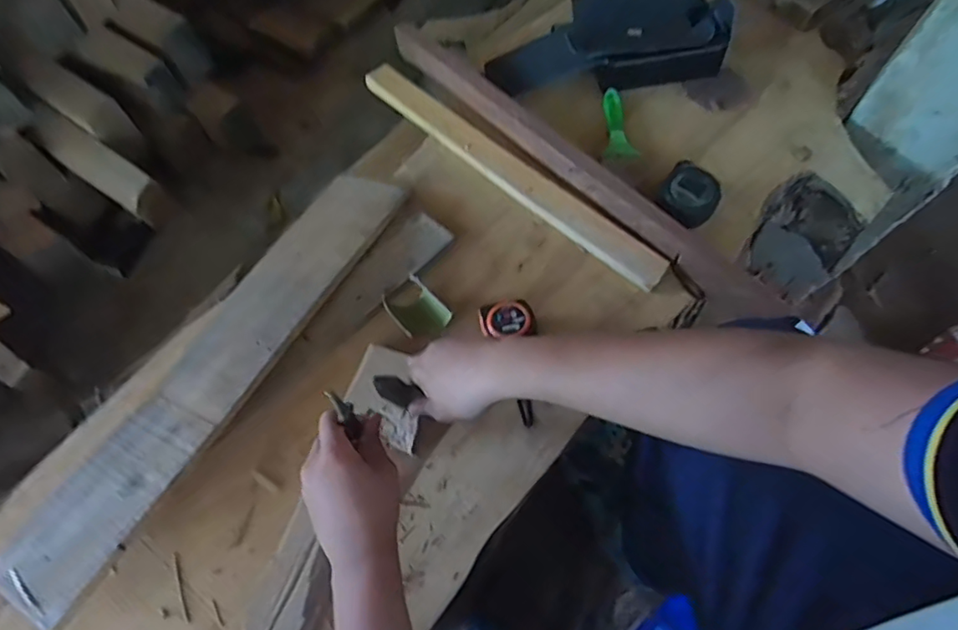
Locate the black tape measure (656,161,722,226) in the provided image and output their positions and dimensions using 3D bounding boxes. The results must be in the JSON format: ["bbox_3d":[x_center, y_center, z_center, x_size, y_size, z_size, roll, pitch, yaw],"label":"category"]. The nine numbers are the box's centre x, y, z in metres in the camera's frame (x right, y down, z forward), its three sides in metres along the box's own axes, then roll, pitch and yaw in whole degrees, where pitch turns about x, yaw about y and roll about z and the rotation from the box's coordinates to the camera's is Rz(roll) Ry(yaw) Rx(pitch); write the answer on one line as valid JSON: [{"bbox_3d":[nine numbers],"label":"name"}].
[{"bbox_3d":[0.279,-0.162,0.747,0.076,0.044,0.069,31,69,13],"label":"black tape measure"}]

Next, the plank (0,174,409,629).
[{"bbox_3d":[-0.292,0.045,0.663,0.130,0.022,0.590,21,63,28],"label":"plank"}]

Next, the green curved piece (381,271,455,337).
[{"bbox_3d":[-0.080,-0.007,0.709,0.056,0.038,0.081,-41,72,-17],"label":"green curved piece"}]

